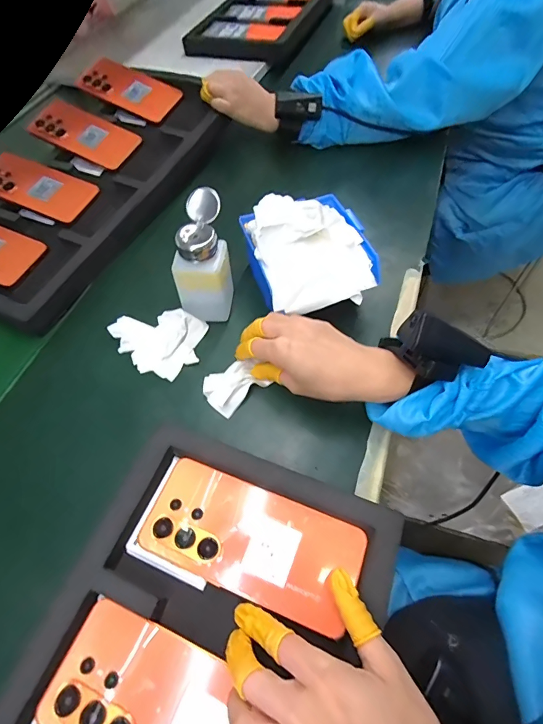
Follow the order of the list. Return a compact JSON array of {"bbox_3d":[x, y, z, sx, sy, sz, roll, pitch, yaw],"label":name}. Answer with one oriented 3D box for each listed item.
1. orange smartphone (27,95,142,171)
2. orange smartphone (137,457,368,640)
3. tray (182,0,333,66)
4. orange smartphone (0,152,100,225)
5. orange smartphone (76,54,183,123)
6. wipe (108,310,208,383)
[{"bbox_3d":[-0.284,-0.349,0.584,0.169,0.006,0.077,26,76,6],"label":"orange smartphone"},{"bbox_3d":[-0.017,0.139,0.305,0.168,0.006,0.078,18,60,12],"label":"orange smartphone"},{"bbox_3d":[0.012,-0.775,0.851,0.223,0.062,0.475,16,60,14],"label":"tray"},{"bbox_3d":[-0.331,-0.249,0.543,0.155,0.006,0.077,24,72,3],"label":"orange smartphone"},{"bbox_3d":[-0.228,-0.439,0.617,0.157,0.011,0.069,28,84,4],"label":"orange smartphone"},{"bbox_3d":[-0.131,-0.025,0.419,0.104,0.022,0.073,12,59,12],"label":"wipe"}]

